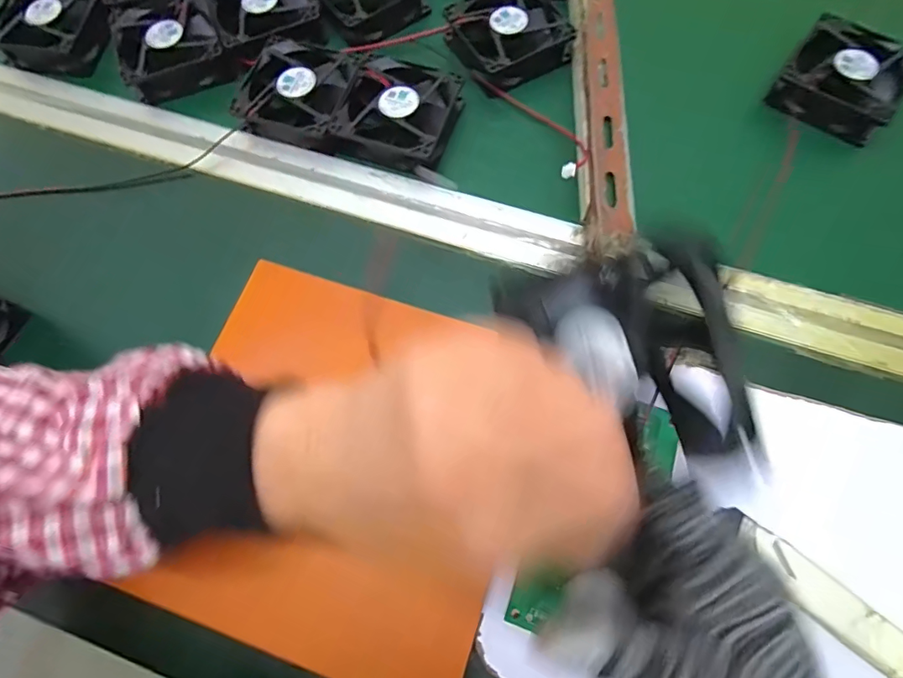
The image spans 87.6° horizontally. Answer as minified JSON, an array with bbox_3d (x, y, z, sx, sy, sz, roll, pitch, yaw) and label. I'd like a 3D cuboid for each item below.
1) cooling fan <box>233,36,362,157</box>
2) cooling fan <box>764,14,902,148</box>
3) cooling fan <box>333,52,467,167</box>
[{"bbox_3d":[-0.116,-0.191,0.367,0.083,0.024,0.086,12,71,6],"label":"cooling fan"},{"bbox_3d":[0.297,-0.197,0.359,0.079,0.030,0.083,36,75,13],"label":"cooling fan"},{"bbox_3d":[-0.040,-0.171,0.358,0.080,0.024,0.087,16,72,7],"label":"cooling fan"}]

